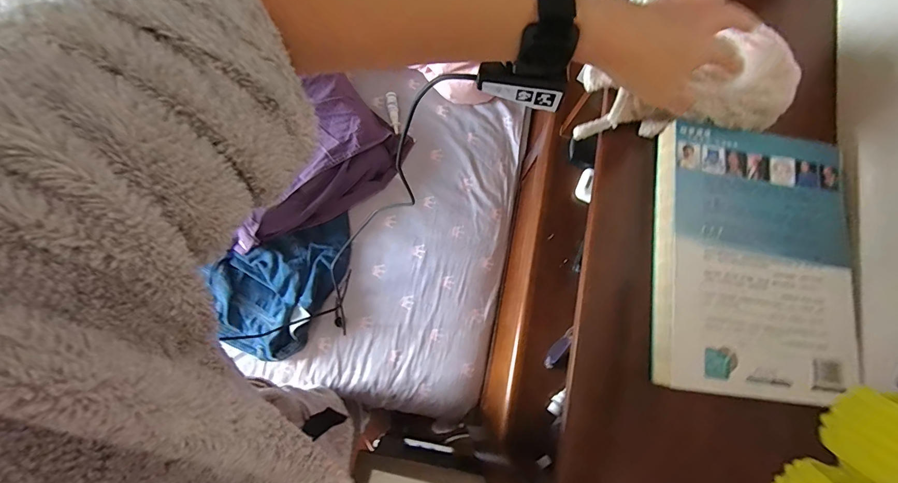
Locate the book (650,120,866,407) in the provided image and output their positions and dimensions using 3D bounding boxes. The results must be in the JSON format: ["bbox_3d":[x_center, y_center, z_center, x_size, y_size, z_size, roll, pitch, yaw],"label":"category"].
[{"bbox_3d":[0.275,0.015,0.357,0.167,0.022,0.235,7,78,2],"label":"book"}]

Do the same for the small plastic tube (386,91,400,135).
[{"bbox_3d":[-0.135,-0.312,0.976,0.024,0.026,0.103,-9,90,-2],"label":"small plastic tube"}]

